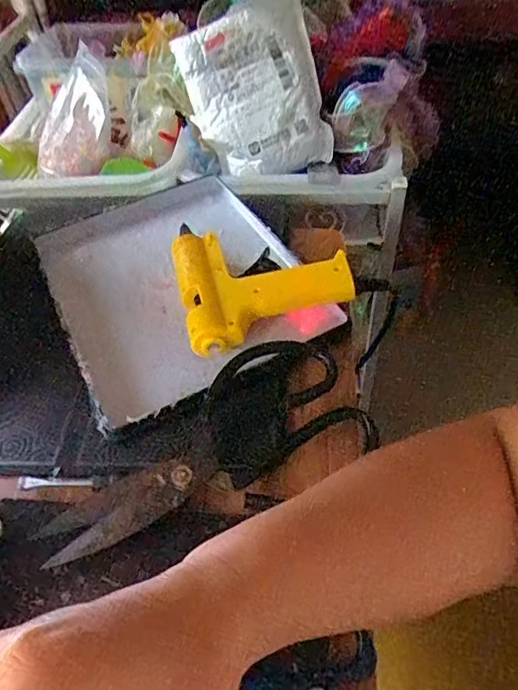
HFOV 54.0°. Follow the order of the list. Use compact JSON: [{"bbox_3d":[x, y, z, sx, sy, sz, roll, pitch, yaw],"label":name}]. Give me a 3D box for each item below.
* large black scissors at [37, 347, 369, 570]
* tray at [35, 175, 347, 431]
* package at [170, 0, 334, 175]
[{"bbox_3d":[-0.033,0.055,0.314,0.193,0.015,0.086,-17,60,-11],"label":"large black scissors"},{"bbox_3d":[-0.070,-0.062,0.418,0.190,0.034,0.254,-23,51,-15],"label":"tray"},{"bbox_3d":[-0.007,-0.271,0.535,0.135,0.179,0.028,-16,15,9],"label":"package"}]

